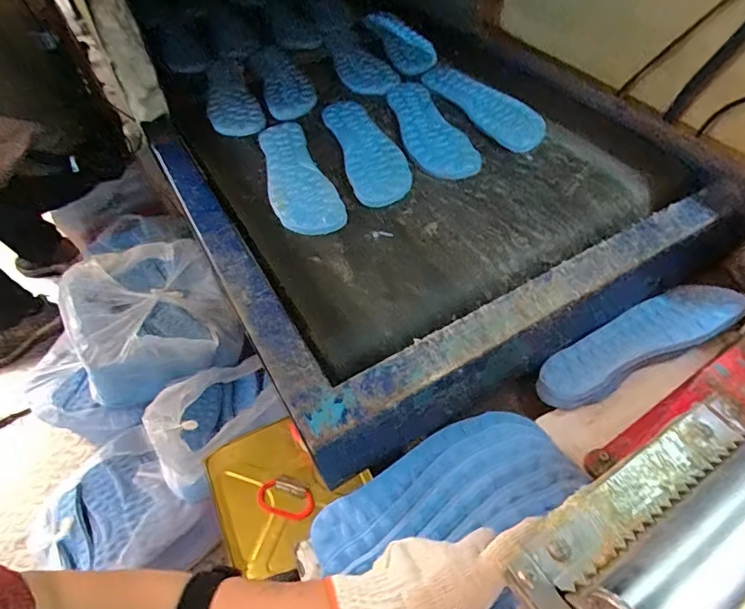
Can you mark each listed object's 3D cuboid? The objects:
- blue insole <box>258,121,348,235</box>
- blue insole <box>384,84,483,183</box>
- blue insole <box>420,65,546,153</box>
[{"bbox_3d":[-0.104,-0.171,0.650,0.078,0.007,0.228,-21,52,-10],"label":"blue insole"},{"bbox_3d":[0.075,-0.255,0.706,0.081,0.004,0.244,-15,51,-6],"label":"blue insole"},{"bbox_3d":[0.156,-0.303,0.736,0.091,0.007,0.254,-29,54,-16],"label":"blue insole"}]

